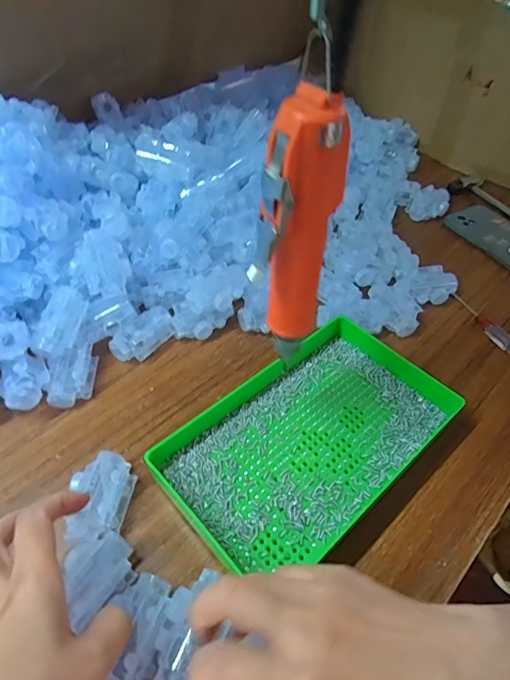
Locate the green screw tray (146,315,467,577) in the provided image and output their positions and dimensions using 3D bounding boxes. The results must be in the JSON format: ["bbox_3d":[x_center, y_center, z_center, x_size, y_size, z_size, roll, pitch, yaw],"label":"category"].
[{"bbox_3d":[0.045,0.080,0.389,0.237,0.029,0.153,-34,58,-28],"label":"green screw tray"}]

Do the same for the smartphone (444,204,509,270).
[{"bbox_3d":[0.350,-0.138,0.618,0.078,0.014,0.168,-25,53,-13],"label":"smartphone"}]

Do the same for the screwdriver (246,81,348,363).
[{"bbox_3d":[0.025,-0.060,0.282,0.046,0.169,0.037,8,49,5],"label":"screwdriver"}]

